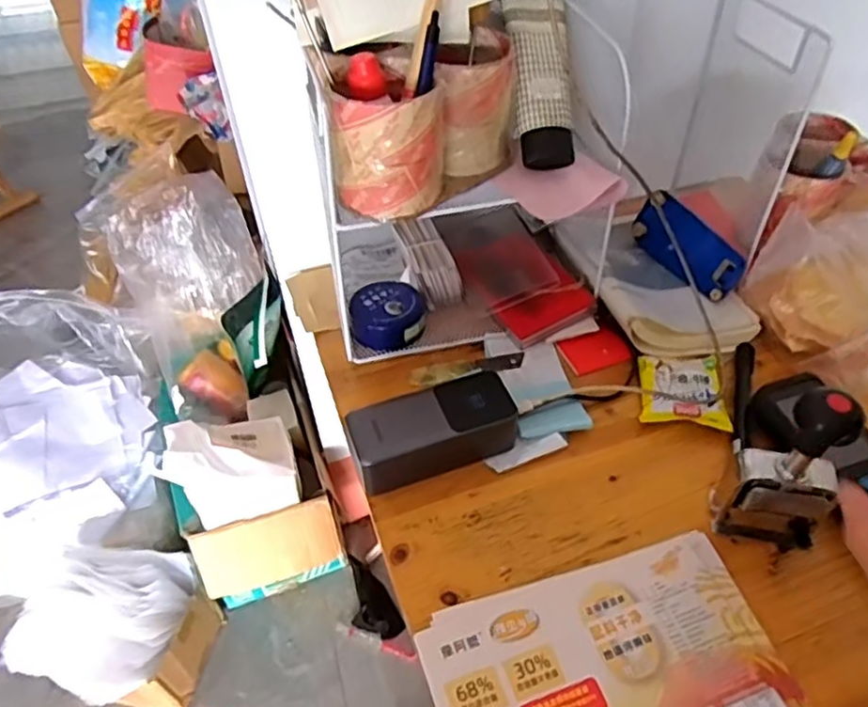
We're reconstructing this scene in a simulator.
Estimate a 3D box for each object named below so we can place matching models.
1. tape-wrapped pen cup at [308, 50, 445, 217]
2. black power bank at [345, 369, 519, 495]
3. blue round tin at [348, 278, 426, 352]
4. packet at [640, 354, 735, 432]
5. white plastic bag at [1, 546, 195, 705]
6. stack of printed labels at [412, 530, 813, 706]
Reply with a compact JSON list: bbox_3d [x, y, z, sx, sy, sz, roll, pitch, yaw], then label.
[{"bbox_3d":[-0.036,-0.166,0.500,0.084,0.095,0.081,-1,46,1],"label":"tape-wrapped pen cup"},{"bbox_3d":[0.000,0.064,0.532,0.130,0.060,0.046,-18,48,-14],"label":"black power bank"},{"bbox_3d":[-0.043,-0.037,0.630,0.070,0.029,0.066,-1,46,1],"label":"blue round tin"},{"bbox_3d":[0.215,0.031,0.570,0.071,0.010,0.077,6,47,9],"label":"packet"},{"bbox_3d":[-0.416,0.324,0.816,0.179,0.093,0.171,6,47,8],"label":"white plastic bag"},{"bbox_3d":[0.114,0.208,0.427,0.221,0.007,0.144,-14,47,-11],"label":"stack of printed labels"}]

